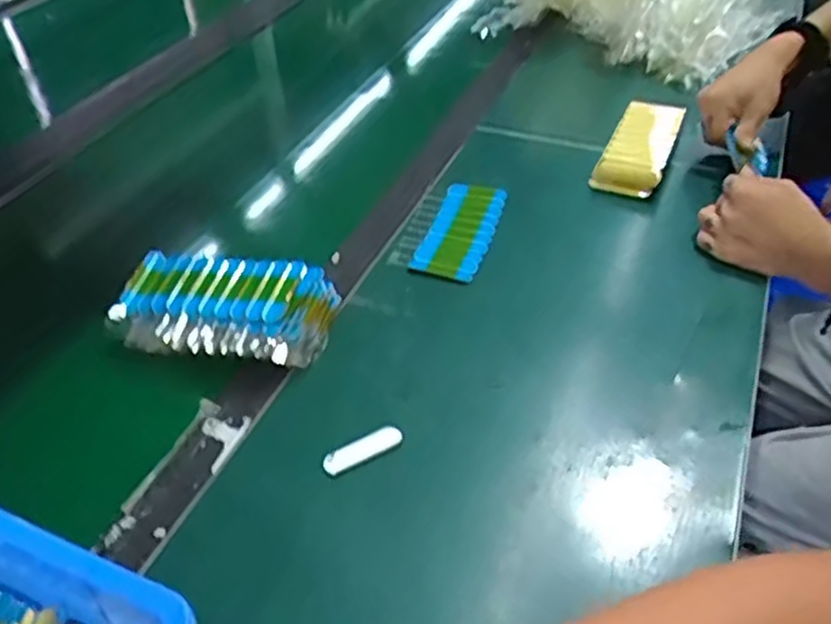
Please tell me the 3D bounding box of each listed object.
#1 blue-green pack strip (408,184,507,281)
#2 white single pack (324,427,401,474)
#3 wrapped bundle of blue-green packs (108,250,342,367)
[{"bbox_3d":[0.047,-0.086,0.735,0.068,0.011,0.147,10,44,15],"label":"blue-green pack strip"},{"bbox_3d":[-0.039,0.102,0.532,0.060,0.005,0.019,-22,45,-19],"label":"white single pack"},{"bbox_3d":[-0.166,-0.002,0.611,0.178,0.057,0.096,7,43,12],"label":"wrapped bundle of blue-green packs"}]

